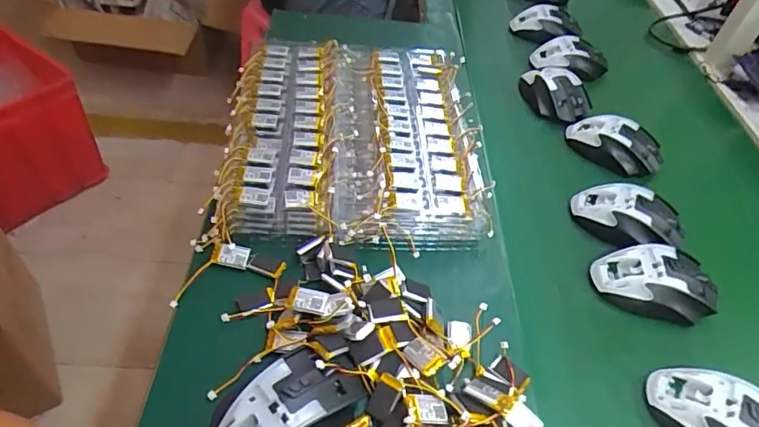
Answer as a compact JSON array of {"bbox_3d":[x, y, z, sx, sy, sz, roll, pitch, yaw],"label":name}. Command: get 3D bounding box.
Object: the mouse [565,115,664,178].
[{"bbox_3d":[0.295,-0.087,0.632,0.109,0.042,0.067,14,46,6],"label":"mouse"}]

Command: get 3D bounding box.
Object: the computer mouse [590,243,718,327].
[{"bbox_3d":[0.268,0.066,0.485,0.118,0.036,0.067,14,46,6],"label":"computer mouse"}]

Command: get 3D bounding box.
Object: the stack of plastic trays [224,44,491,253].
[{"bbox_3d":[-0.030,-0.096,0.574,0.264,0.045,0.315,0,46,-8],"label":"stack of plastic trays"}]

